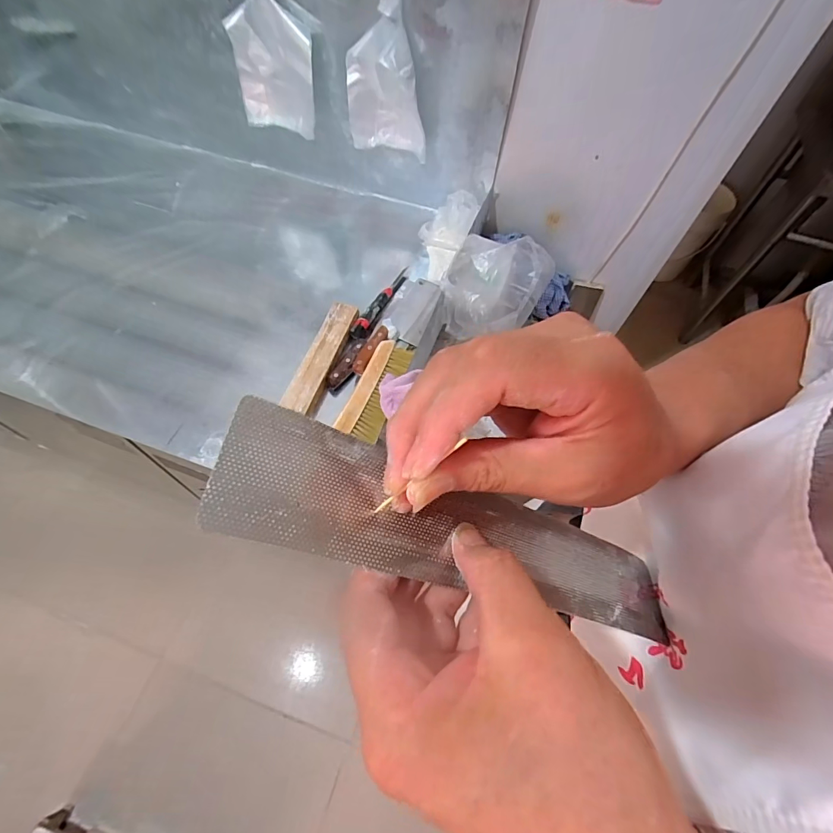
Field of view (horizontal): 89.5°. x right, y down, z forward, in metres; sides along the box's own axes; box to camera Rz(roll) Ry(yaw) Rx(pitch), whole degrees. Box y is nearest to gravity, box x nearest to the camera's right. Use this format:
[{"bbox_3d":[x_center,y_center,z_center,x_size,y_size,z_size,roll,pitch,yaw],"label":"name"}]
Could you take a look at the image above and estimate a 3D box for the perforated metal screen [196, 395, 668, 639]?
[{"bbox_3d":[0.047,0.069,0.228,0.298,0.014,0.058,23,55,-27],"label":"perforated metal screen"}]

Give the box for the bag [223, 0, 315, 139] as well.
[{"bbox_3d":[-0.300,-0.735,0.866,0.178,0.258,0.033,13,60,4],"label":"bag"}]

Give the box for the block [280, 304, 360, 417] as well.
[{"bbox_3d":[-0.180,-0.108,0.798,0.055,0.036,0.274,16,60,6],"label":"block"}]

